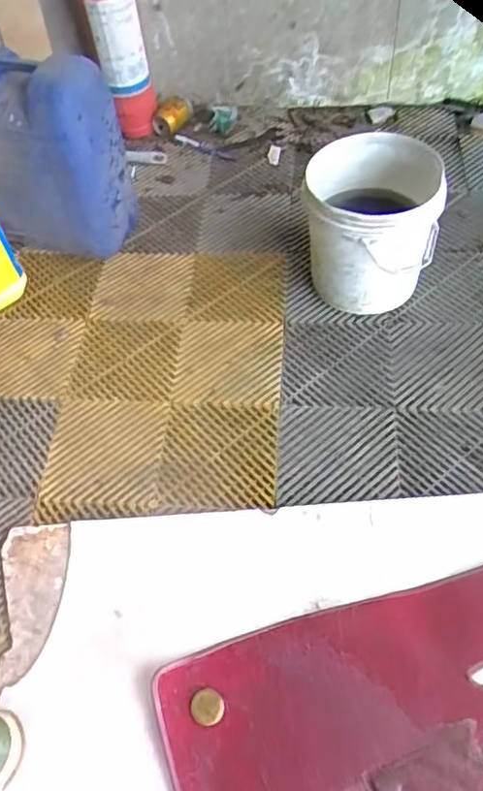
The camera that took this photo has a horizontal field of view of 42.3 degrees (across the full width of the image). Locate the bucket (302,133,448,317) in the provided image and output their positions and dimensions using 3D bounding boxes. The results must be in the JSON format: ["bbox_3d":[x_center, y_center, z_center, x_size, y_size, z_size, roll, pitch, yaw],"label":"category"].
[{"bbox_3d":[0.245,-0.329,1.199,0.244,0.258,0.283,6,56,8],"label":"bucket"}]

